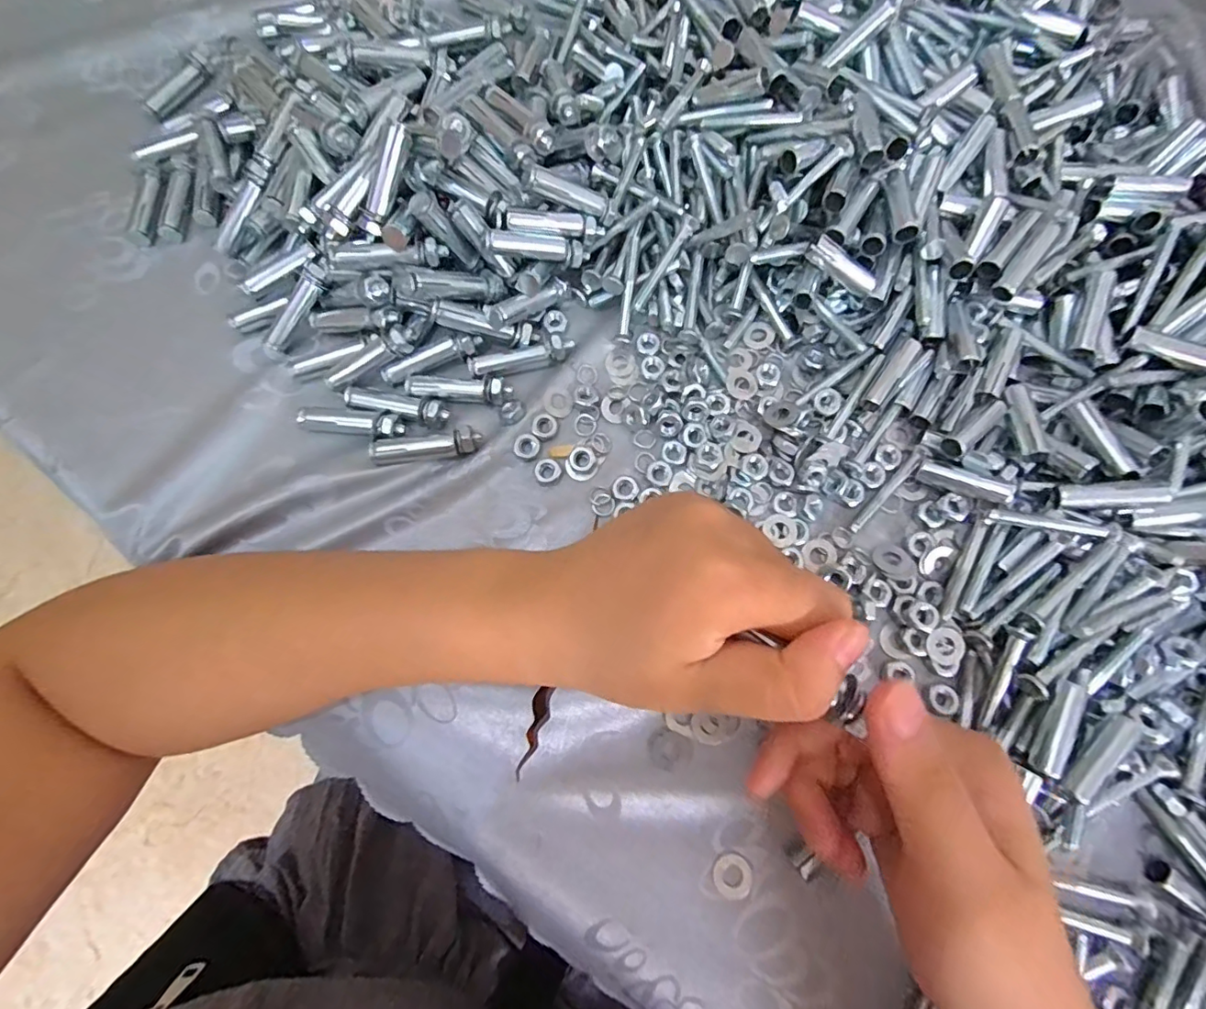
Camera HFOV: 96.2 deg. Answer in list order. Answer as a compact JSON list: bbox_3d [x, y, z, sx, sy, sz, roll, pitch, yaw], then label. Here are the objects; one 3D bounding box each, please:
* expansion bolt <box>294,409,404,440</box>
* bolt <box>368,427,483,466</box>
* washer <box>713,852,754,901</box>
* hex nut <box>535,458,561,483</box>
[{"bbox_3d":[-0.128,-0.042,0.276,0.055,0.010,0.014,9,75,4],"label":"expansion bolt"},{"bbox_3d":[-0.089,-0.030,0.271,0.052,0.013,0.012,-8,75,-1],"label":"bolt"},{"bbox_3d":[0.055,0.157,0.228,0.017,0.004,0.016,0,75,1],"label":"washer"},{"bbox_3d":[-0.028,-0.017,0.275,0.013,0.004,0.013,-16,75,-3],"label":"hex nut"}]

